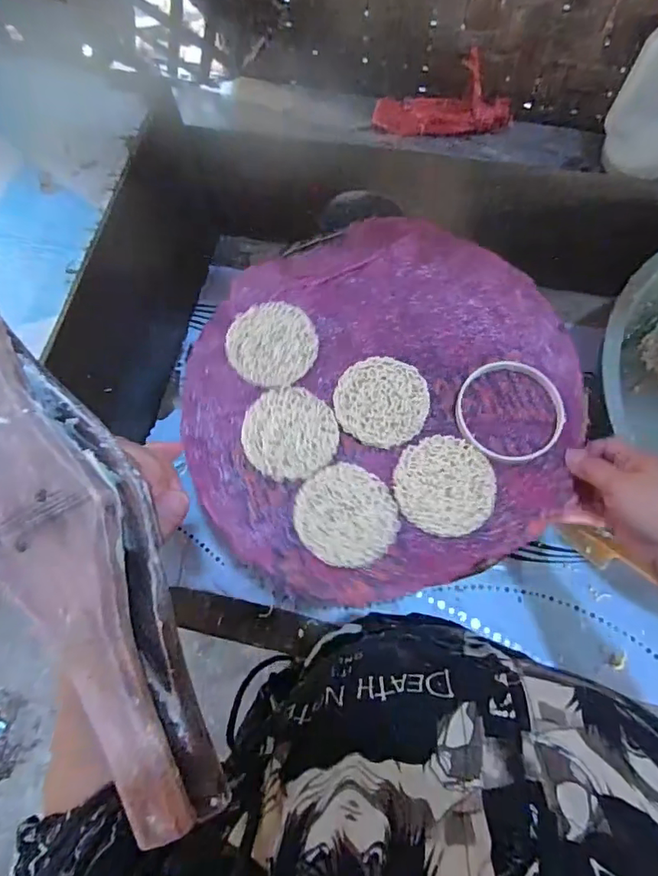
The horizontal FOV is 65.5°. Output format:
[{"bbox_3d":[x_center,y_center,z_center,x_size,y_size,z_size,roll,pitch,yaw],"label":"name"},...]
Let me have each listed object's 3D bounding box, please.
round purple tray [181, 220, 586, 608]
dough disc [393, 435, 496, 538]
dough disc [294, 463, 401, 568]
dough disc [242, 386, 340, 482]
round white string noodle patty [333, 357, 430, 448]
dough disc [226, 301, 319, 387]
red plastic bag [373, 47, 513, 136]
[{"bbox_3d":[0.042,-0.039,0.443,0.332,0.022,0.318,0,73,1],"label":"round purple tray"},{"bbox_3d":[0.094,0.038,0.414,0.077,0.008,0.080,0,73,1],"label":"dough disc"},{"bbox_3d":[0.014,0.061,0.408,0.077,0.011,0.081,0,73,1],"label":"dough disc"},{"bbox_3d":[-0.034,-0.006,0.434,0.077,0.005,0.083,0,73,1],"label":"dough disc"},{"bbox_3d":[0.045,-0.032,0.443,0.079,0.009,0.078,0,73,1],"label":"round white string noodle patty"},{"bbox_3d":[-0.051,-0.087,0.464,0.079,0.006,0.080,0,73,1],"label":"dough disc"},{"bbox_3d":[0.151,-0.438,0.665,0.183,0.075,0.049,0,71,2],"label":"red plastic bag"}]

